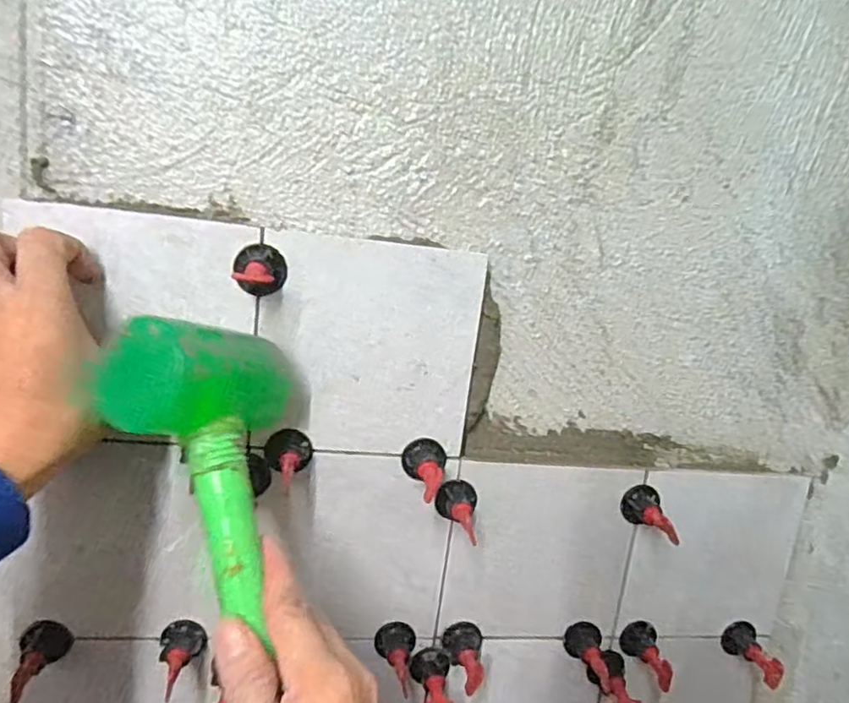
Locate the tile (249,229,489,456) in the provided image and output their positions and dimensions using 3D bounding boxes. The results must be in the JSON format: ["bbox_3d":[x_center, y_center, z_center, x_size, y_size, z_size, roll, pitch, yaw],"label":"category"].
[{"bbox_3d":[-0.036,-0.001,0.415,0.144,0.142,0.004,5,13,-12],"label":"tile"}]

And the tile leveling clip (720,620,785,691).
[{"bbox_3d":[0.270,0.251,0.506,0.031,0.027,0.049,9,13,5],"label":"tile leveling clip"}]

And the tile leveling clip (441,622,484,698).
[{"bbox_3d":[0.029,0.231,0.460,0.030,0.027,0.051,8,13,3],"label":"tile leveling clip"}]

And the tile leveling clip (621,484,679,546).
[{"bbox_3d":[0.170,0.122,0.462,0.033,0.027,0.045,8,13,1],"label":"tile leveling clip"}]

